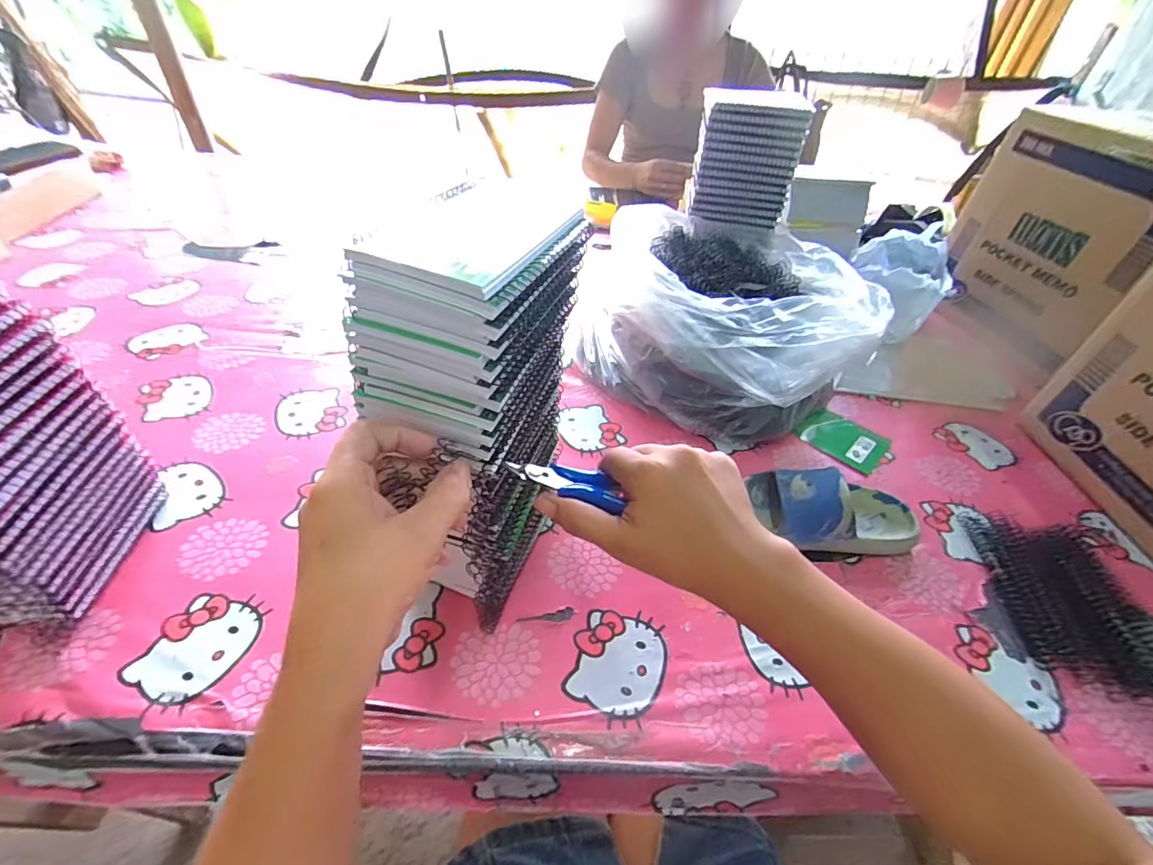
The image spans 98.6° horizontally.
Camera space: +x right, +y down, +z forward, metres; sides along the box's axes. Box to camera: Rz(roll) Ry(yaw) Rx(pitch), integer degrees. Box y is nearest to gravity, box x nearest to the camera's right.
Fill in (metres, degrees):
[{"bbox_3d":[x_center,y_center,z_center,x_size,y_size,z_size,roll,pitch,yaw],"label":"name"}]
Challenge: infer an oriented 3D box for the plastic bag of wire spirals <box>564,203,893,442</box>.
[{"bbox_3d":[0.173,-0.160,0.649,0.328,0.159,0.358,-7,45,-13],"label":"plastic bag of wire spirals"}]

